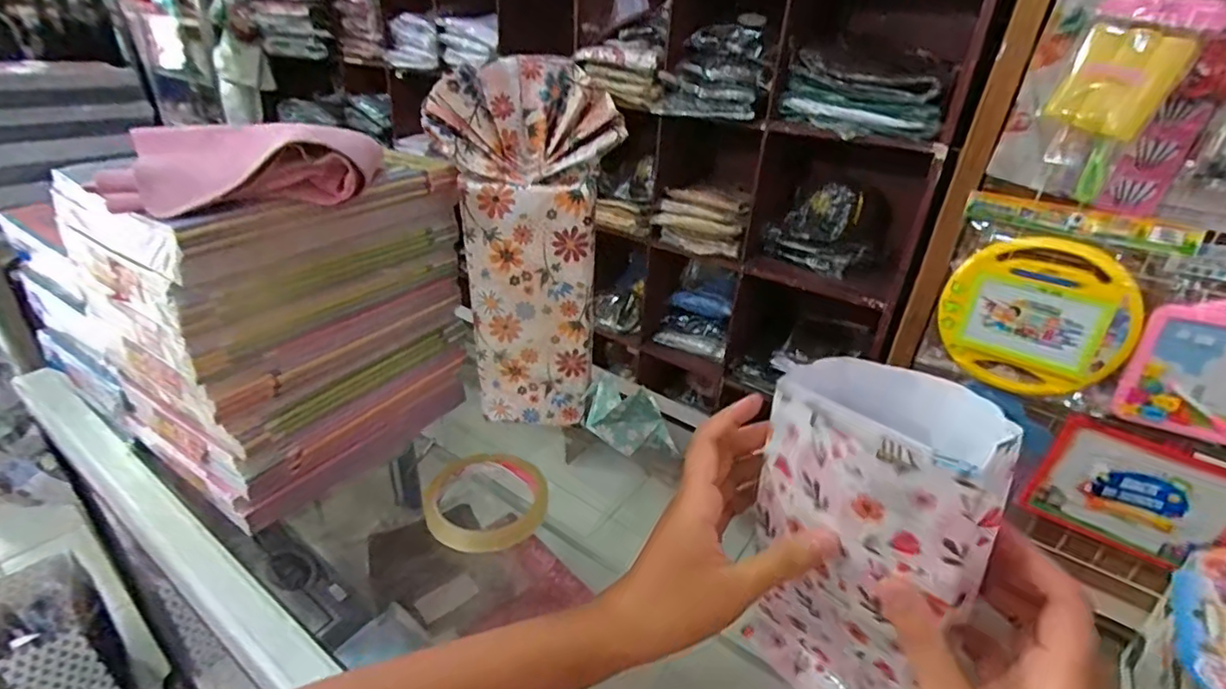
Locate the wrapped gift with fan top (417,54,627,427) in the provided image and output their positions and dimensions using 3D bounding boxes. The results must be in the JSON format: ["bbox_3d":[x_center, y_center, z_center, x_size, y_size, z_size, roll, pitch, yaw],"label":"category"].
[{"bbox_3d":[-0.073,-0.067,0.471,0.138,0.292,0.050,-1,30,-9],"label":"wrapped gift with fan top"}]

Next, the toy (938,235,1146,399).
[{"bbox_3d":[0.744,-0.045,1.007,0.277,0.274,0.021,28,37,34],"label":"toy"}]

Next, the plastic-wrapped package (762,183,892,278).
[{"bbox_3d":[0.493,-0.271,1.310,0.257,0.169,0.097,15,32,18],"label":"plastic-wrapped package"}]

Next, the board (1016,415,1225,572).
[{"bbox_3d":[0.942,0.273,1.016,0.286,0.229,0.021,22,34,27],"label":"board"}]

